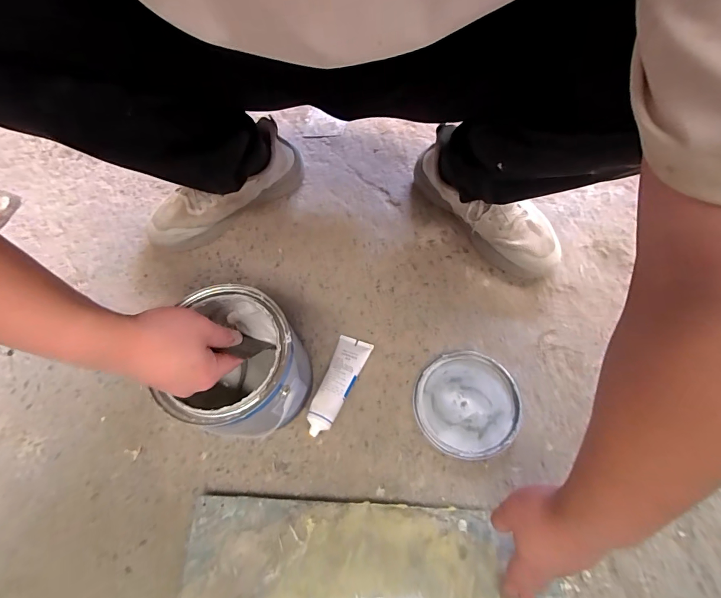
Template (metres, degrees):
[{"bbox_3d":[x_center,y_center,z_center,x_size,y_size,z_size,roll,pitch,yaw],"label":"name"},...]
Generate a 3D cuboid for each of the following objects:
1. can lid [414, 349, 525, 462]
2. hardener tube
[{"bbox_3d":[0.147,0.145,0.513,0.138,0.018,0.139,0,68,0],"label":"can lid"},{"bbox_3d":[-0.032,0.119,0.520,0.050,0.034,0.144,19,68,11],"label":"hardener tube"}]

